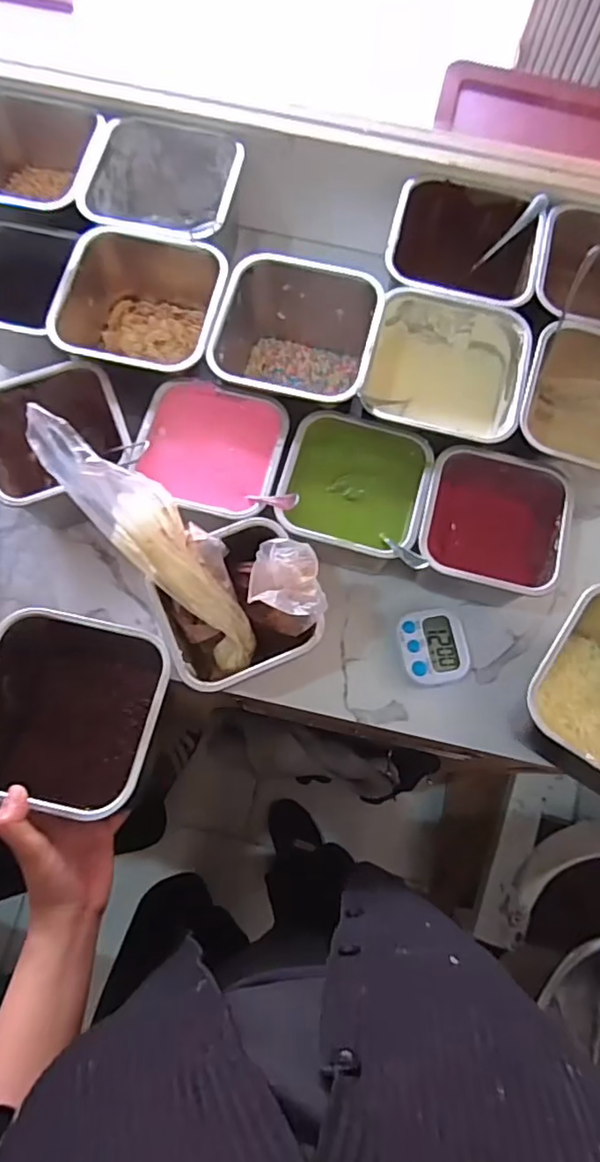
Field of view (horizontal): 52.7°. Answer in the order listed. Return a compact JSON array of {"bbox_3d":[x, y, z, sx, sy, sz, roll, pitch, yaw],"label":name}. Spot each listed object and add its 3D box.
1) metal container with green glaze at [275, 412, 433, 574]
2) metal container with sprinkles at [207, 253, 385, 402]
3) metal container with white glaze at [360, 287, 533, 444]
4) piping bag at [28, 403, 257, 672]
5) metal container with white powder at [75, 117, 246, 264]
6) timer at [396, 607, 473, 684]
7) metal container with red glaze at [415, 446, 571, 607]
[{"bbox_3d":[0.045,-0.072,0.537,0.117,0.076,0.115,14,74,3],"label":"metal container with green glaze"},{"bbox_3d":[-0.003,-0.213,0.574,0.138,0.109,0.130,14,74,3],"label":"metal container with sprinkles"},{"bbox_3d":[0.129,-0.177,0.569,0.135,0.101,0.136,14,74,3],"label":"metal container with white glaze"},{"bbox_3d":[-0.107,-0.026,0.463,0.056,0.043,0.254,-43,116,-12],"label":"piping bag"},{"bbox_3d":[-0.132,-0.369,0.618,0.140,0.111,0.144,9,74,2],"label":"metal container with white powder"},{"bbox_3d":[0.121,0.060,0.548,0.061,0.023,0.066,-11,75,-4],"label":"timer"},{"bbox_3d":[0.162,-0.042,0.543,0.115,0.094,0.115,14,74,3],"label":"metal container with red glaze"}]

